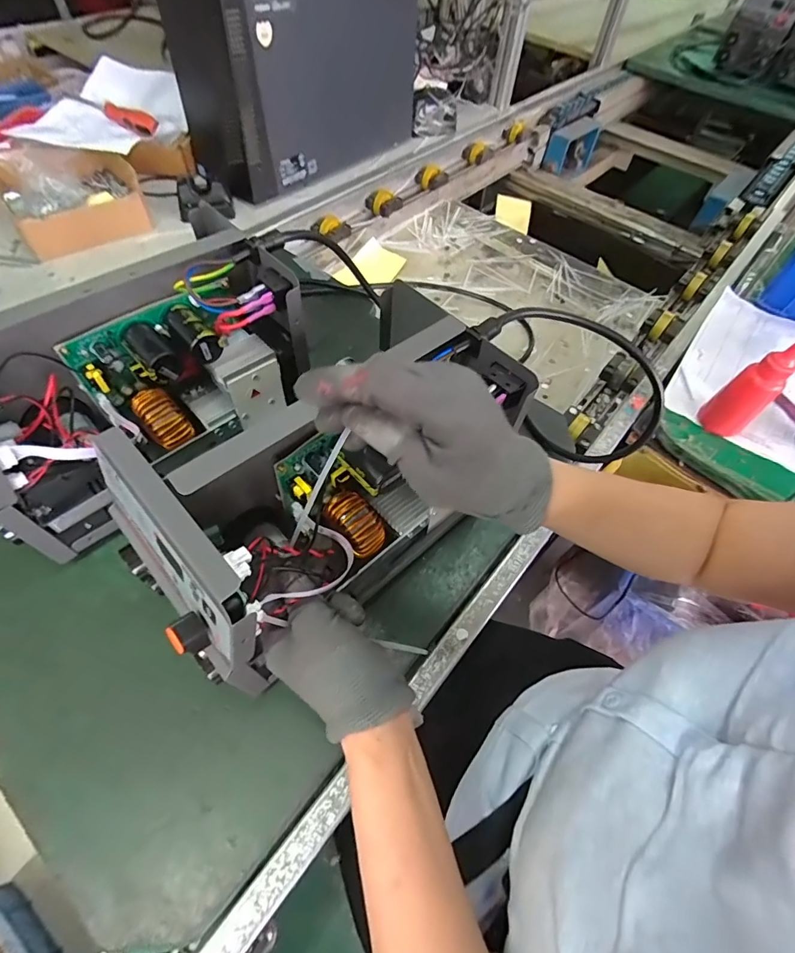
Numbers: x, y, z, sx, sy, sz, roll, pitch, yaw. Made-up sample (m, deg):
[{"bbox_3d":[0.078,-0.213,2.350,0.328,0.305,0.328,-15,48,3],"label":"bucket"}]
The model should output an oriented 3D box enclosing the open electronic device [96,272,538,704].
[{"bbox_3d":[-0.053,0.004,0.355,0.280,0.168,0.144,-39,67,-25],"label":"open electronic device"}]

